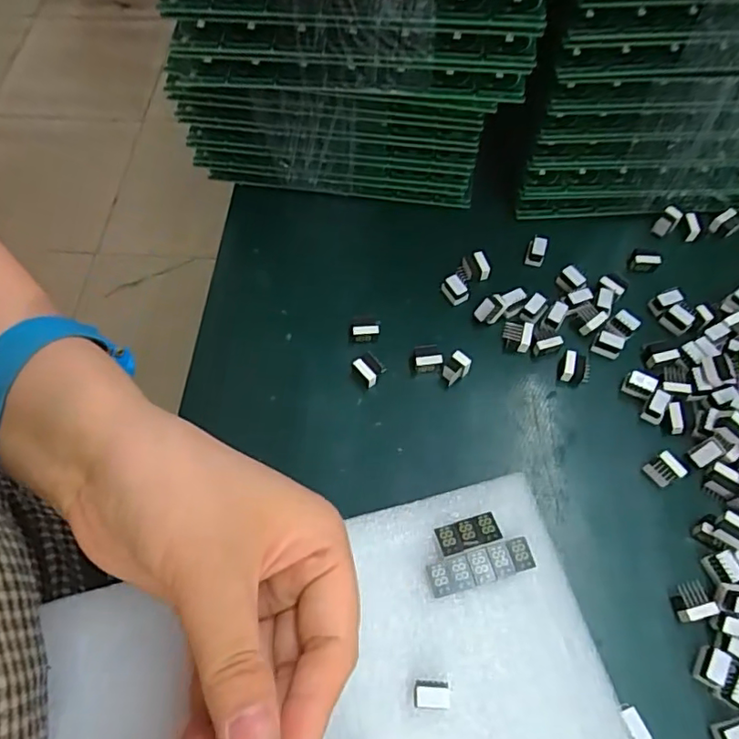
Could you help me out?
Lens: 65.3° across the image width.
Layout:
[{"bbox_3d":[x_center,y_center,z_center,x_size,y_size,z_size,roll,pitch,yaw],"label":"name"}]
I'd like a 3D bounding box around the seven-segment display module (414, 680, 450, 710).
[{"bbox_3d":[0.022,0.115,0.203,0.012,0.011,0.009,1,63,2],"label":"seven-segment display module"}]

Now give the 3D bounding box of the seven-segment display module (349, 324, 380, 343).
[{"bbox_3d":[-0.002,-0.018,0.284,0.015,0.010,0.006,-2,63,1],"label":"seven-segment display module"}]

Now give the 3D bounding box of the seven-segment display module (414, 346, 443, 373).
[{"bbox_3d":[0.028,-0.005,0.278,0.013,0.010,0.010,1,63,2],"label":"seven-segment display module"}]

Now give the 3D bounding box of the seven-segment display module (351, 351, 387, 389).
[{"bbox_3d":[0.000,0.000,0.276,0.013,0.011,0.012,40,71,19],"label":"seven-segment display module"}]

